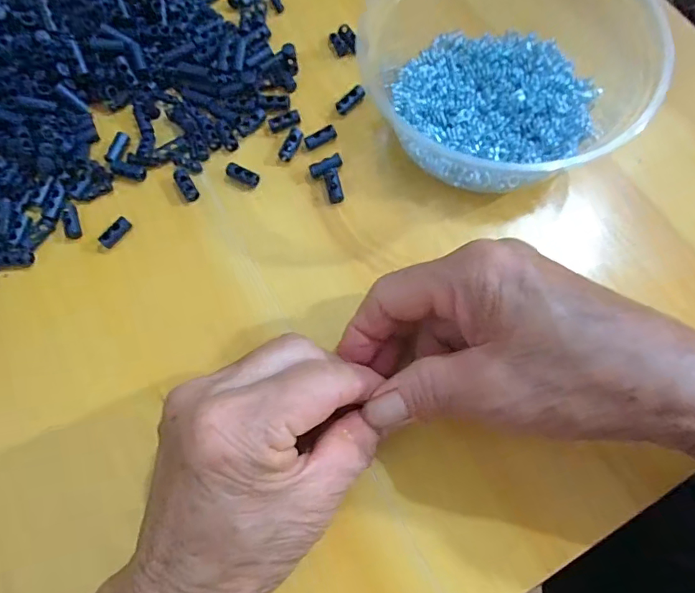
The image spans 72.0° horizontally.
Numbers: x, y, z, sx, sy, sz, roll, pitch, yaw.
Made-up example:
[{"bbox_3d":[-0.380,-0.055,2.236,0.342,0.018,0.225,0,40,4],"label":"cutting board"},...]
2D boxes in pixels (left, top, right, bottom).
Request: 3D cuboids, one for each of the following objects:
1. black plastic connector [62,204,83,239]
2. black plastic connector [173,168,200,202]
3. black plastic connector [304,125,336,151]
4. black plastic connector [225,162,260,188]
[{"bbox_3d":[-0.150,-0.041,0.259,0.008,0.004,0.019,-18,74,-3],"label":"black plastic connector"},{"bbox_3d":[-0.090,-0.063,0.264,0.008,0.006,0.021,-29,74,-6],"label":"black plastic connector"},{"bbox_3d":[-0.015,-0.090,0.269,0.018,0.006,0.006,-30,75,-7],"label":"black plastic connector"},{"bbox_3d":[-0.058,-0.068,0.264,0.018,0.006,0.009,23,76,9],"label":"black plastic connector"}]

